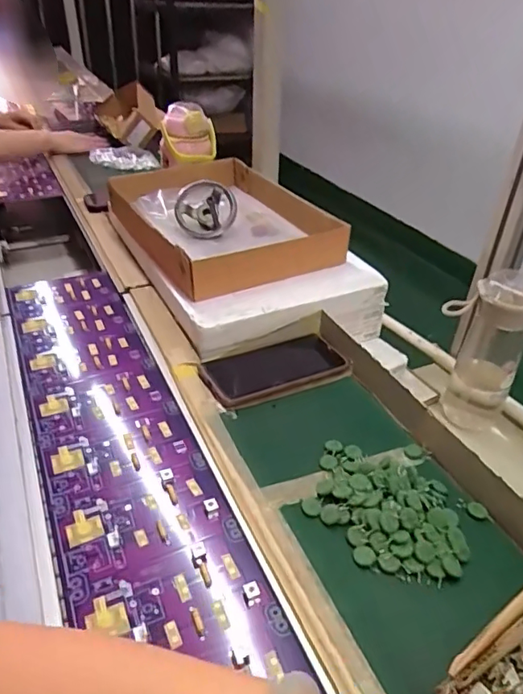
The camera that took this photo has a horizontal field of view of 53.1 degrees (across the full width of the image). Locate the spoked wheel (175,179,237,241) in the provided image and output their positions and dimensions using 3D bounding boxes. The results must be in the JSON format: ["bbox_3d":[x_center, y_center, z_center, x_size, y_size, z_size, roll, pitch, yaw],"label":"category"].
[{"bbox_3d":[-0.085,-0.210,0.812,0.099,0.027,0.094,-3,80,17],"label":"spoked wheel"}]

